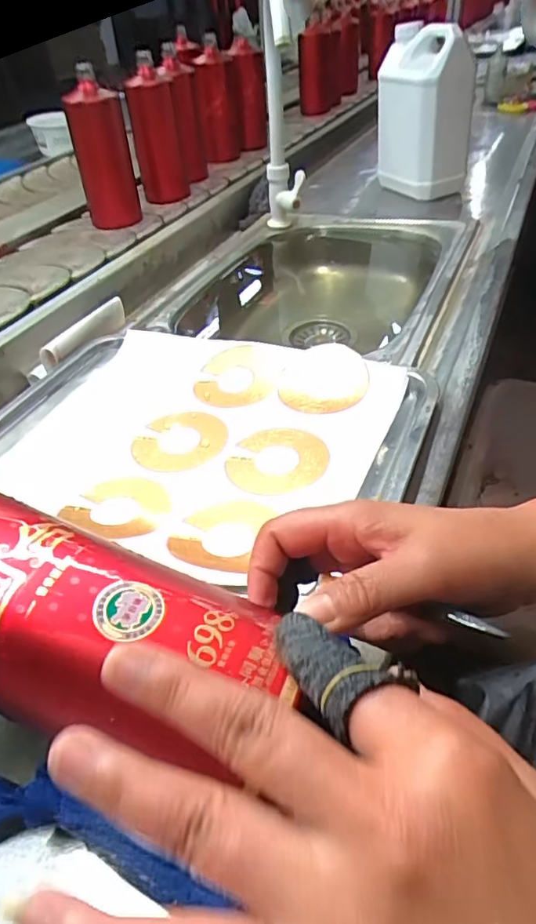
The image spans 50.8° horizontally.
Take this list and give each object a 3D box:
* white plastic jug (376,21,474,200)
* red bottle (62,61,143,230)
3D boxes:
[{"bbox_3d":[0.247,-0.541,0.885,0.103,0.224,0.123,29,51,31],"label":"white plastic jug"},{"bbox_3d":[-0.265,-0.498,0.894,0.084,0.197,0.082,-12,41,-8],"label":"red bottle"}]

